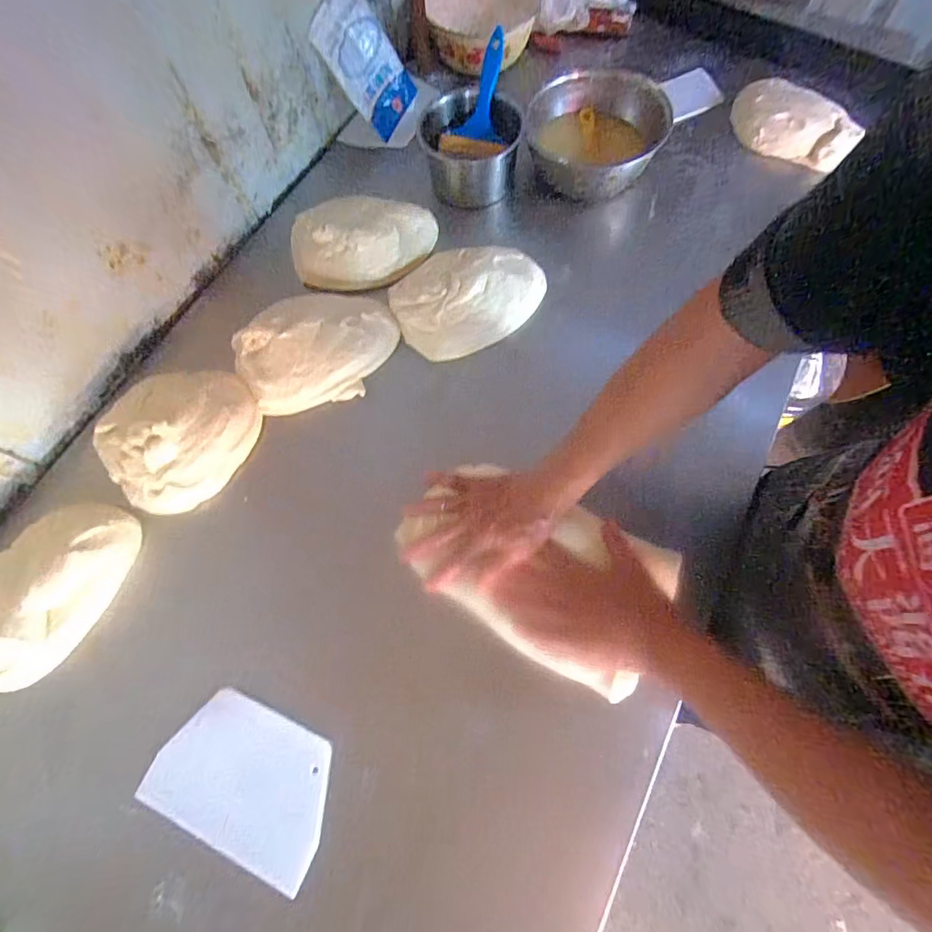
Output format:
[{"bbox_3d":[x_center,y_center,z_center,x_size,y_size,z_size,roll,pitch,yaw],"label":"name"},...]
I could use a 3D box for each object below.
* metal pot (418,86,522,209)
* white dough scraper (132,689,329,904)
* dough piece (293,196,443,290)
[{"bbox_3d":[0.014,-0.476,0.691,0.139,0.076,0.145,-1,71,2],"label":"metal pot"},{"bbox_3d":[-0.218,0.313,0.463,0.177,0.010,0.121,26,73,4],"label":"white dough scraper"},{"bbox_3d":[-0.150,-0.329,0.670,0.214,0.052,0.137,-15,71,-3],"label":"dough piece"}]

